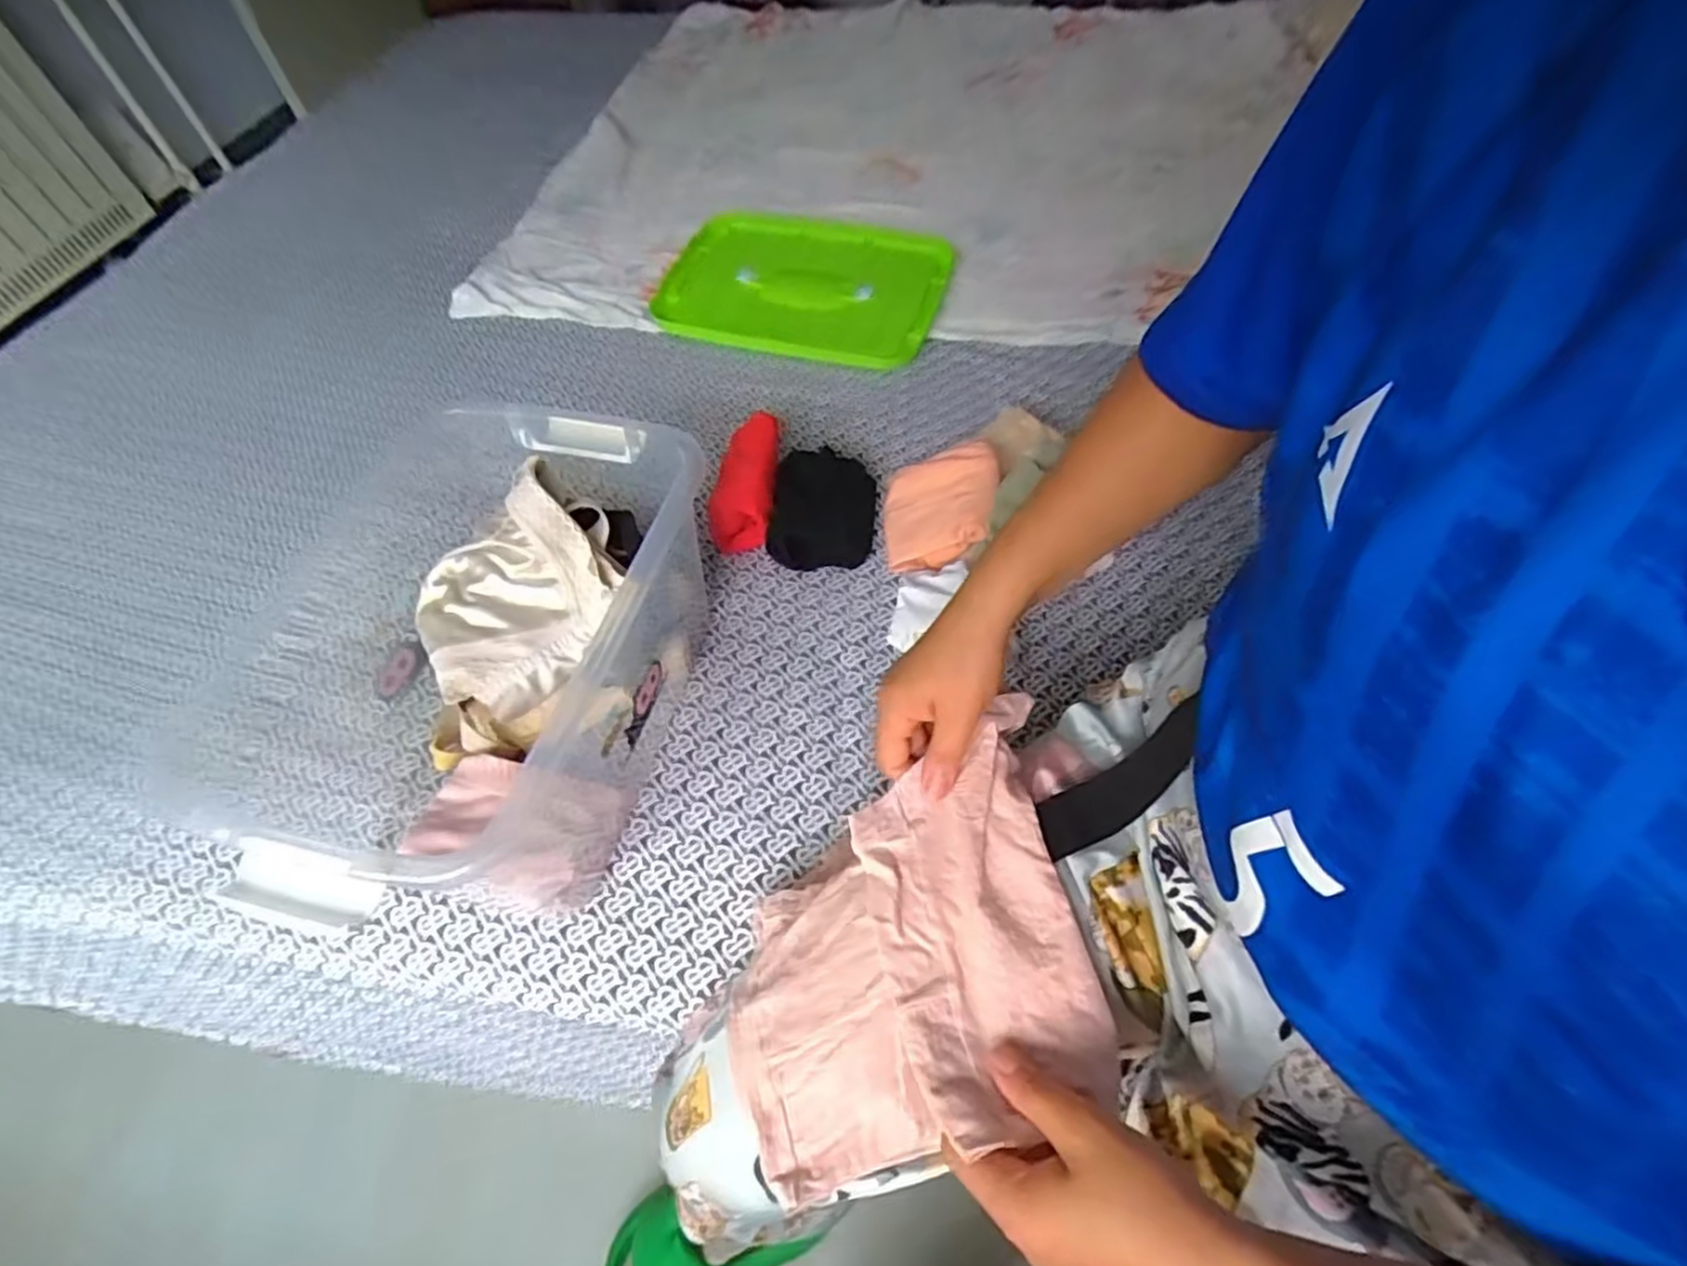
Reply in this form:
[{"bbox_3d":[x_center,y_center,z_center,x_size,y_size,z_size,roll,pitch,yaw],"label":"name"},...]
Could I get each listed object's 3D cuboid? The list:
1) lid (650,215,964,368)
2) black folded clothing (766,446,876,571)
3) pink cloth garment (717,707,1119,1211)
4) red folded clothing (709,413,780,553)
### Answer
[{"bbox_3d":[-0.052,-0.442,0.926,0.346,0.023,0.257,9,56,11],"label":"lid"},{"bbox_3d":[-0.015,-0.116,0.680,0.084,0.064,0.123,6,56,8],"label":"black folded clothing"},{"bbox_3d":[0.030,0.163,0.415,0.206,0.047,0.207,-24,54,13],"label":"pink cloth garment"},{"bbox_3d":[-0.090,-0.133,0.680,0.063,0.092,0.084,3,56,7],"label":"red folded clothing"}]

